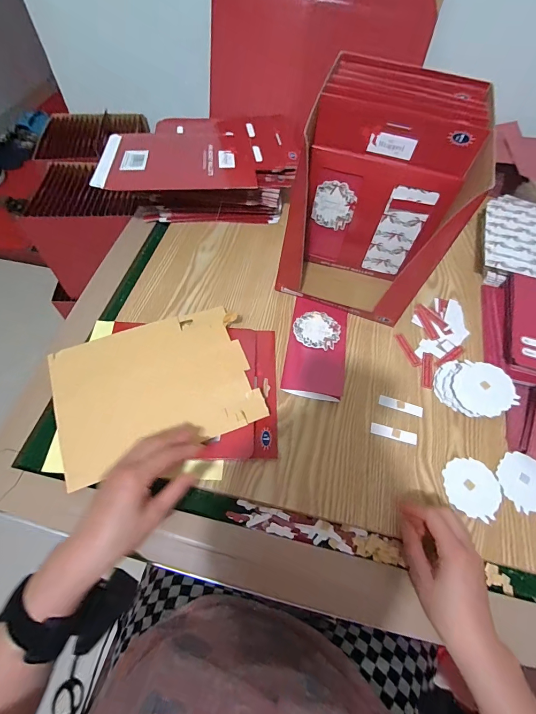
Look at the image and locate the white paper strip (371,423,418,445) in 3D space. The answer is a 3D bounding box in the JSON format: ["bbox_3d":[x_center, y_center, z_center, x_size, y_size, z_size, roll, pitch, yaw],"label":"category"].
[{"bbox_3d":[0.166,0.101,0.435,0.059,0.004,0.015,15,62,6],"label":"white paper strip"}]

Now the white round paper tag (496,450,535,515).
[{"bbox_3d":[0.321,0.155,0.412,0.064,0.004,0.068,-1,63,1],"label":"white round paper tag"}]

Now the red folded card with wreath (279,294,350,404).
[{"bbox_3d":[0.073,-0.015,0.487,0.084,0.014,0.157,10,62,4],"label":"red folded card with wreath"}]

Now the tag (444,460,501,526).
[{"bbox_3d":[0.250,0.160,0.406,0.067,0.004,0.066,1,61,-2],"label":"tag"}]

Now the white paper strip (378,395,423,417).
[{"bbox_3d":[0.183,0.067,0.455,0.059,0.004,0.015,18,62,8],"label":"white paper strip"}]

